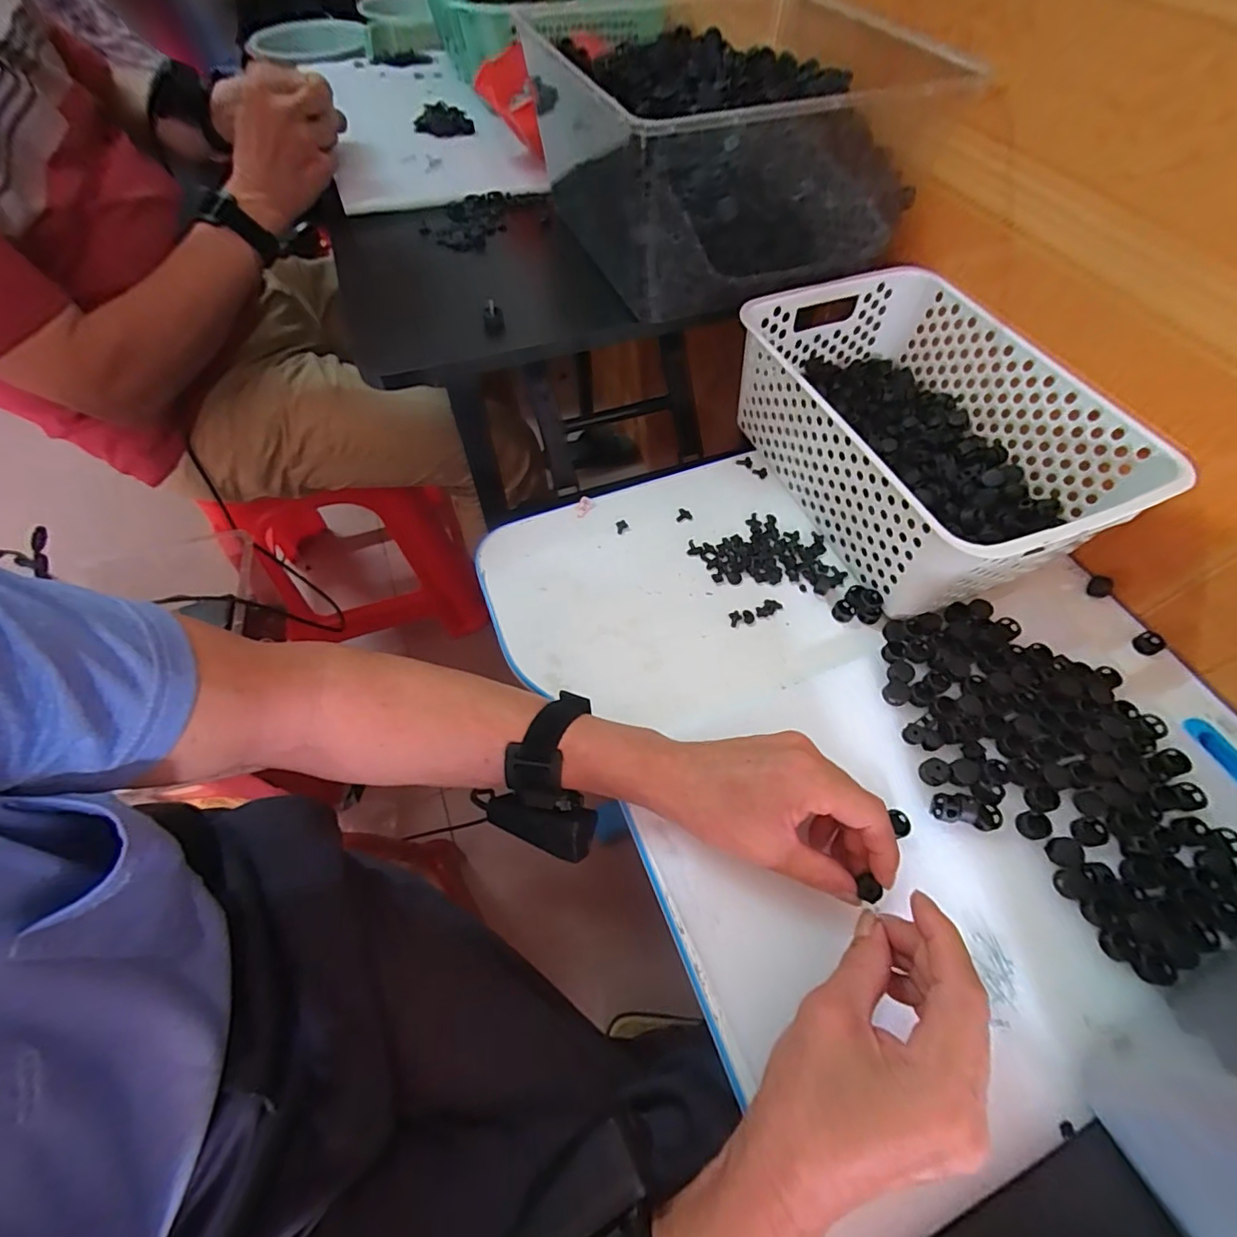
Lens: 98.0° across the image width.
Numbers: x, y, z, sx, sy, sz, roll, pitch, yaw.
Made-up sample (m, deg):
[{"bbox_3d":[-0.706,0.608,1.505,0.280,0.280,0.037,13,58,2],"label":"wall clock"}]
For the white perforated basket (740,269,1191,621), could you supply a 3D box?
[{"bbox_3d":[0.254,-0.154,0.462,0.202,0.114,0.306,-21,59,-9],"label":"white perforated basket"}]

